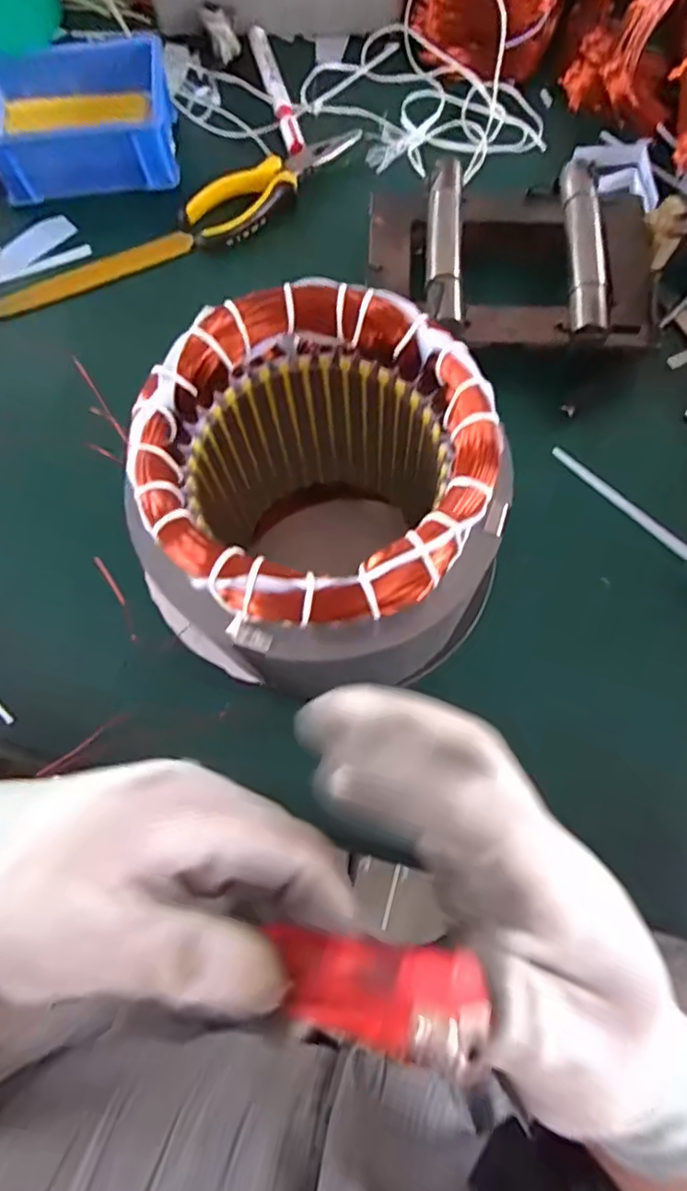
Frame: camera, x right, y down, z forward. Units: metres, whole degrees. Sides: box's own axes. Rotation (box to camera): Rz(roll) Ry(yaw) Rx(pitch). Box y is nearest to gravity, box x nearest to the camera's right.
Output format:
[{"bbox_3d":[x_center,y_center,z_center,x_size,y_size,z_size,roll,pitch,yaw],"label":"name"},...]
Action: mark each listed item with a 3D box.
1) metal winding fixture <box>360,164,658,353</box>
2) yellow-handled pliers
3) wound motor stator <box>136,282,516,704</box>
[{"bbox_3d":[0.119,-0.238,0.424,0.204,0.044,0.147,7,74,3],"label":"metal winding fixture"},{"bbox_3d":[-0.056,-0.328,0.474,0.154,0.013,0.049,-35,76,-8],"label":"yellow-handled pliers"},{"bbox_3d":[-0.006,-0.039,0.283,0.130,0.146,0.136,-13,74,-2],"label":"wound motor stator"}]

